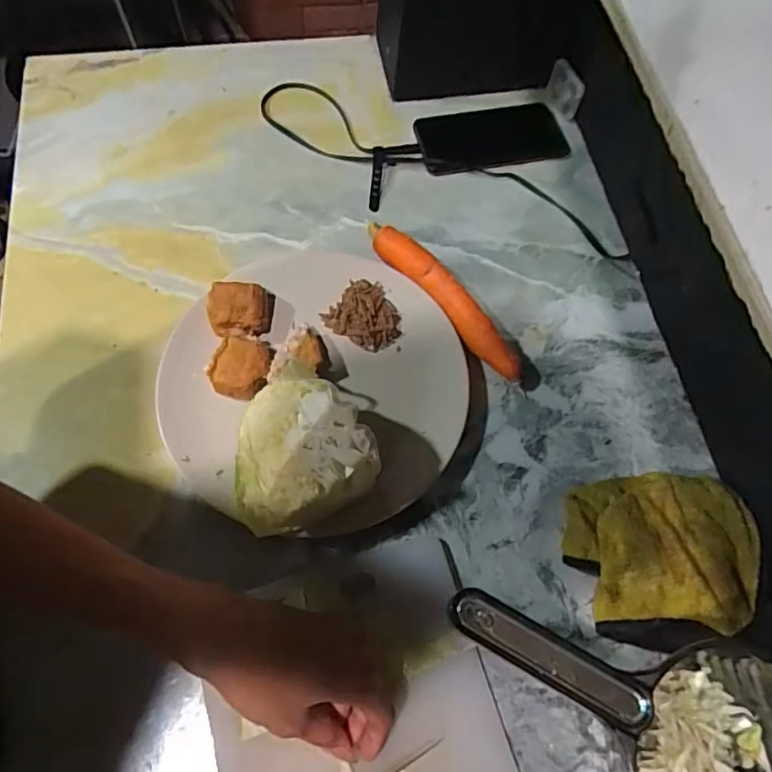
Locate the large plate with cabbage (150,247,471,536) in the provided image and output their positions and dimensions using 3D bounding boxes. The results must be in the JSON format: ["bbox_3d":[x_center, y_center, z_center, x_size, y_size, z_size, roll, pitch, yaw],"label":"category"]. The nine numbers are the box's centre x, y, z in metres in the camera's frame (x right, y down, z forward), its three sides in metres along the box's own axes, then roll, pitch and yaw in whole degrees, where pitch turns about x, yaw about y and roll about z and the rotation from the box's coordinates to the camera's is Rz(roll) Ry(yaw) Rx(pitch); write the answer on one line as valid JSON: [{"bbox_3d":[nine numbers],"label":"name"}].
[{"bbox_3d":[-0.065,-0.012,0.448,0.230,0.079,0.245,1,67,-2],"label":"large plate with cabbage"}]

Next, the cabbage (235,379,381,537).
[{"bbox_3d":[-0.063,0.051,0.421,0.100,0.081,0.097,1,67,-2],"label":"cabbage"}]

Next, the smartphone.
[{"bbox_3d":[0.113,-0.267,0.599,0.160,0.009,0.072,-12,68,-7],"label":"smartphone"}]

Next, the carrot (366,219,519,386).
[{"bbox_3d":[0.052,-0.080,0.508,0.032,0.032,0.187,-41,74,-17],"label":"carrot"}]

